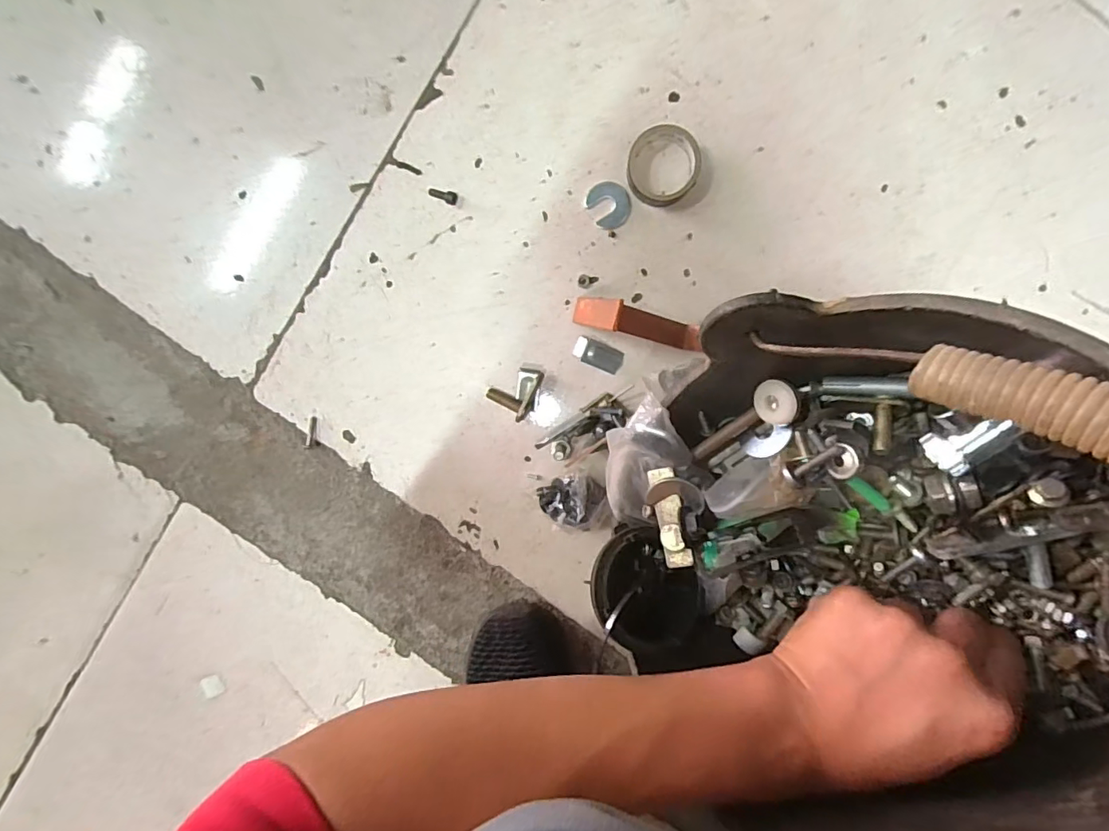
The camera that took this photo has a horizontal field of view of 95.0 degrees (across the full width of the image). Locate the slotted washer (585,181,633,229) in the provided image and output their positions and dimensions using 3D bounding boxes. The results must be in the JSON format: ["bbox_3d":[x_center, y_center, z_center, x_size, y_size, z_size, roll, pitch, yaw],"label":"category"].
[{"bbox_3d":[0.043,-0.164,0.393,0.031,0.004,0.035,-34,94,8],"label":"slotted washer"}]

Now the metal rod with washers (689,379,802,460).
[{"bbox_3d":[0.113,0.004,0.304,0.025,0.020,0.067,48,125,-3],"label":"metal rod with washers"}]

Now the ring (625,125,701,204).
[{"bbox_3d":[0.081,-0.185,0.377,0.054,0.017,0.054,1,98,5],"label":"ring"}]

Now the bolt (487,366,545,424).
[{"bbox_3d":[-0.030,-0.023,0.415,0.038,0.014,0.043,36,99,-1],"label":"bolt"}]

